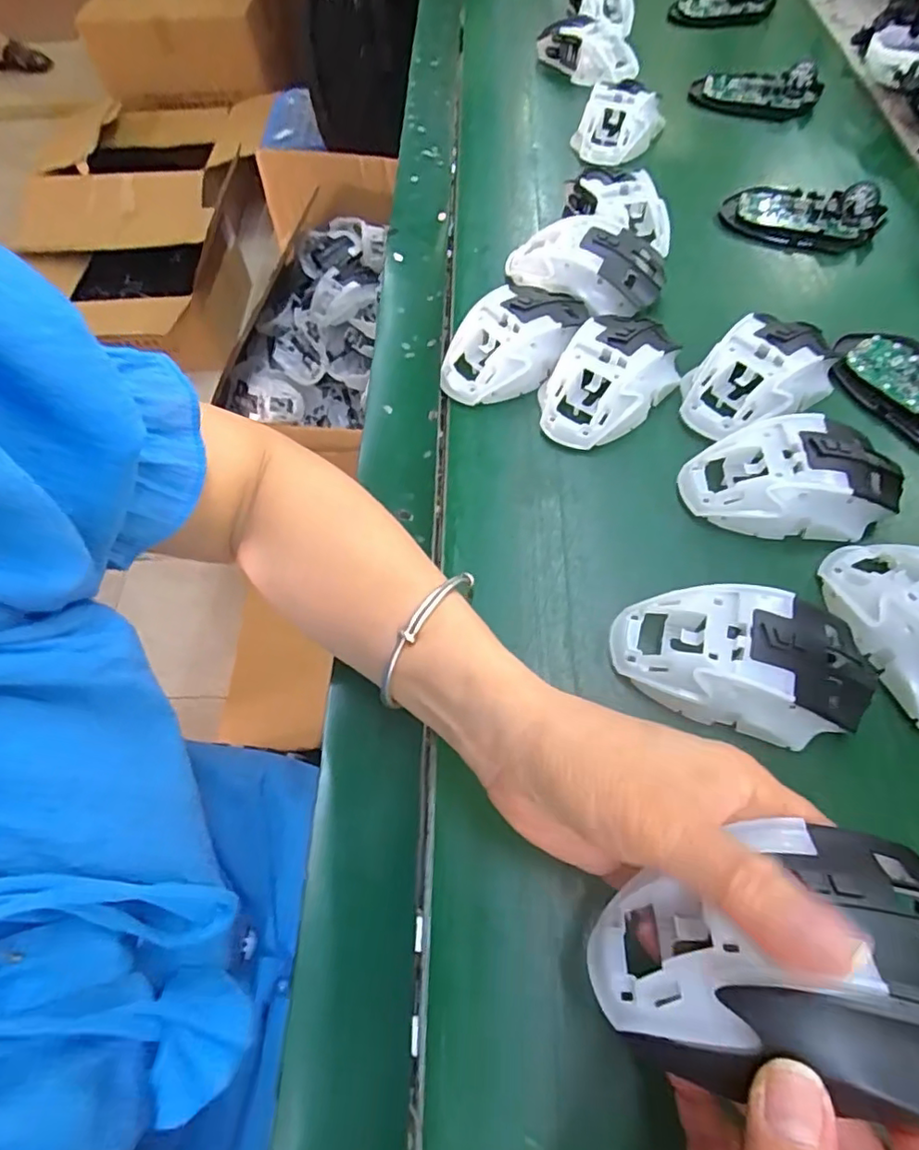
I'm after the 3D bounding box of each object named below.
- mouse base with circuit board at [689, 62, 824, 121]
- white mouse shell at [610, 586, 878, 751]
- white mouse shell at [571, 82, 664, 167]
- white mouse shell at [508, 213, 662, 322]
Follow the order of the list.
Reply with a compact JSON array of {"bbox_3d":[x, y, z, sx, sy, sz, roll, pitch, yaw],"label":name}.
[{"bbox_3d":[0.279,-0.458,0.557,0.112,0.032,0.045,20,67,12],"label":"mouse base with circuit board"},{"bbox_3d":[0.134,0.043,0.283,0.117,0.039,0.066,8,65,7],"label":"white mouse shell"},{"bbox_3d":[0.141,-0.407,0.530,0.066,0.036,0.085,28,69,15],"label":"white mouse shell"},{"bbox_3d":[0.092,-0.223,0.439,0.117,0.047,0.070,11,65,8],"label":"white mouse shell"}]

